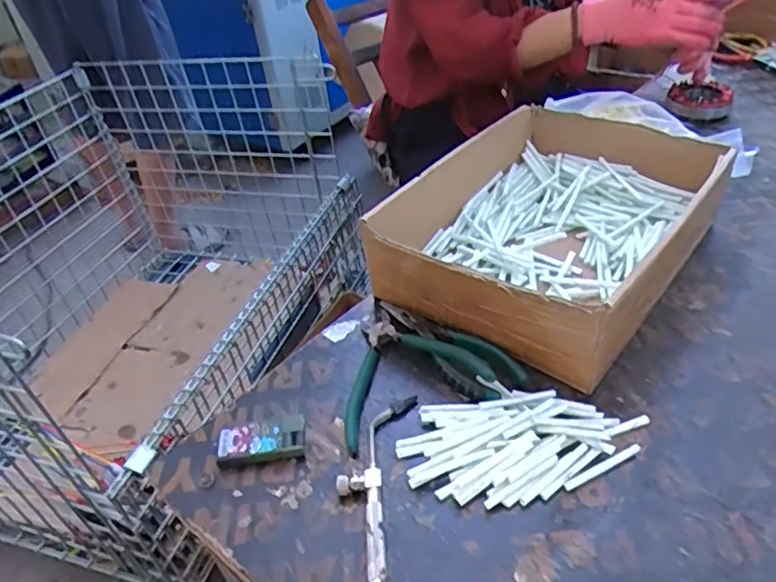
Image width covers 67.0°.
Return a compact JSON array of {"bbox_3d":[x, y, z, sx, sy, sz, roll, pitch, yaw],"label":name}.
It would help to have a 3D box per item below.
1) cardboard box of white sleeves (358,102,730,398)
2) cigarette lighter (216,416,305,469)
[{"bbox_3d":[0.167,-0.070,0.587,0.237,0.091,0.323,24,48,34],"label":"cardboard box of white sleeves"},{"bbox_3d":[-0.101,0.118,0.461,0.069,0.012,0.034,-9,38,-2],"label":"cigarette lighter"}]

